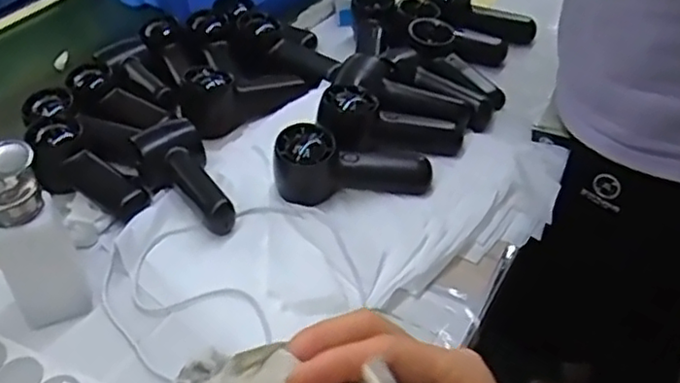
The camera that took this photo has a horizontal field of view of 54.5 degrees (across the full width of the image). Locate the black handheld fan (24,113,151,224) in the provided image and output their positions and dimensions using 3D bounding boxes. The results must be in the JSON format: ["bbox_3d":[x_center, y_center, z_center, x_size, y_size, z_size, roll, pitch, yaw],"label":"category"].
[{"bbox_3d":[-0.247,-0.018,0.651,0.152,0.049,0.055,33,52,17],"label":"black handheld fan"}]

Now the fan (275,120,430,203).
[{"bbox_3d":[0.011,-0.027,0.610,0.141,0.052,0.054,-4,42,-1],"label":"fan"}]

